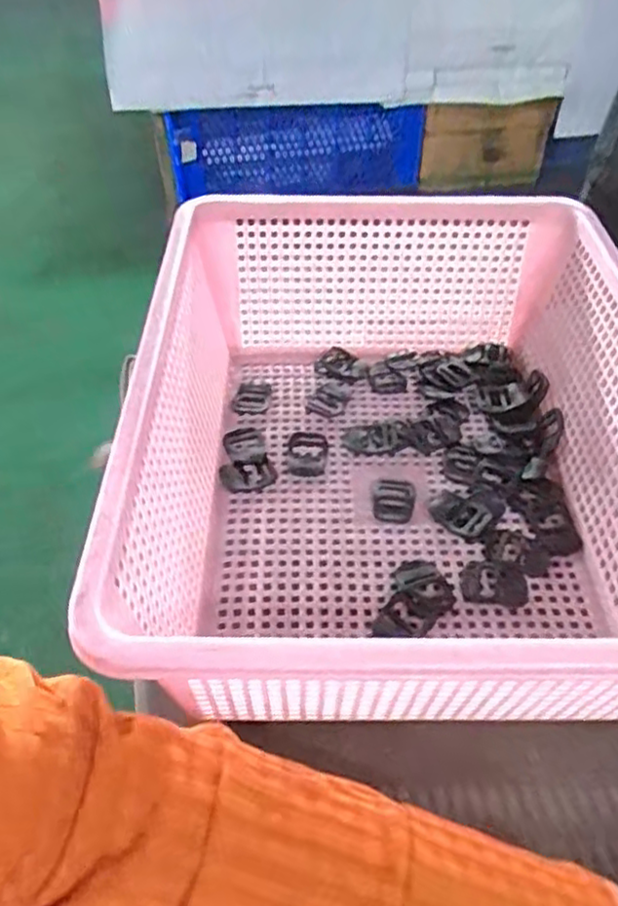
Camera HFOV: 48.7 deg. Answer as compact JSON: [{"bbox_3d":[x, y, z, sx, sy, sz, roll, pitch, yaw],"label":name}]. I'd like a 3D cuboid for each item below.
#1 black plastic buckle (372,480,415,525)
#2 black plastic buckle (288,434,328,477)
[{"bbox_3d":[0.057,0.032,0.461,0.027,0.004,0.039,4,46,4],"label":"black plastic buckle"},{"bbox_3d":[0.000,0.000,0.491,0.028,0.004,0.044,-2,46,-2],"label":"black plastic buckle"}]

